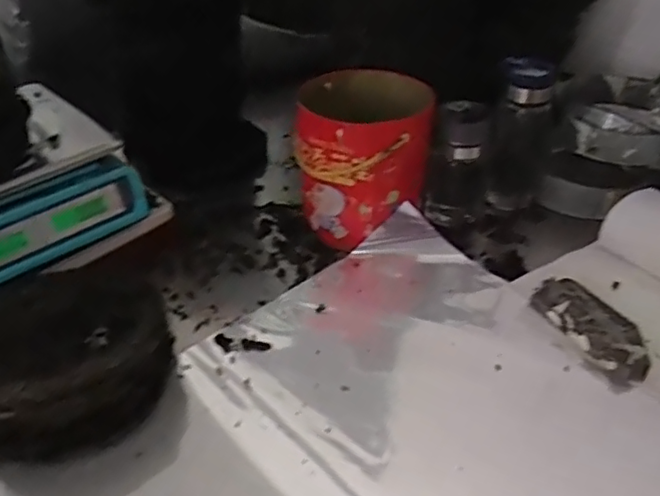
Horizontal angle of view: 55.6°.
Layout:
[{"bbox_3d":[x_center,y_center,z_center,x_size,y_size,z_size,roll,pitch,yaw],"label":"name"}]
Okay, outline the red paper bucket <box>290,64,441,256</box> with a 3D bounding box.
[{"bbox_3d":[0.044,-0.123,0.847,0.171,0.179,0.175,0,38,0],"label":"red paper bucket"}]

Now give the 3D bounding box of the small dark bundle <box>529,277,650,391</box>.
[{"bbox_3d":[0.291,0.086,0.692,0.068,0.024,0.151,-18,41,-21],"label":"small dark bundle"}]

